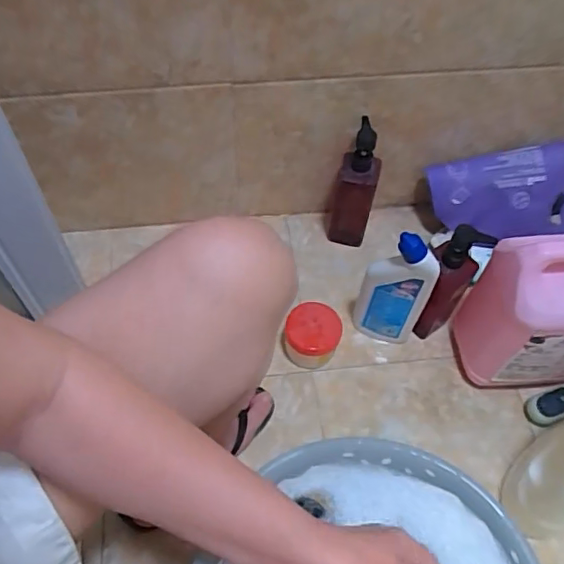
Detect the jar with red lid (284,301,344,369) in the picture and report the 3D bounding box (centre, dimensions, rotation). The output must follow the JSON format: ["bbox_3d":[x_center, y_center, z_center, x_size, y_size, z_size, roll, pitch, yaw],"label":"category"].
[{"bbox_3d":[0.040,0.070,0.729,0.067,0.065,0.061,1,58,-2],"label":"jar with red lid"}]

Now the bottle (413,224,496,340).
[{"bbox_3d":[0.200,0.005,0.696,0.055,0.195,0.053,28,61,15],"label":"bottle"}]

